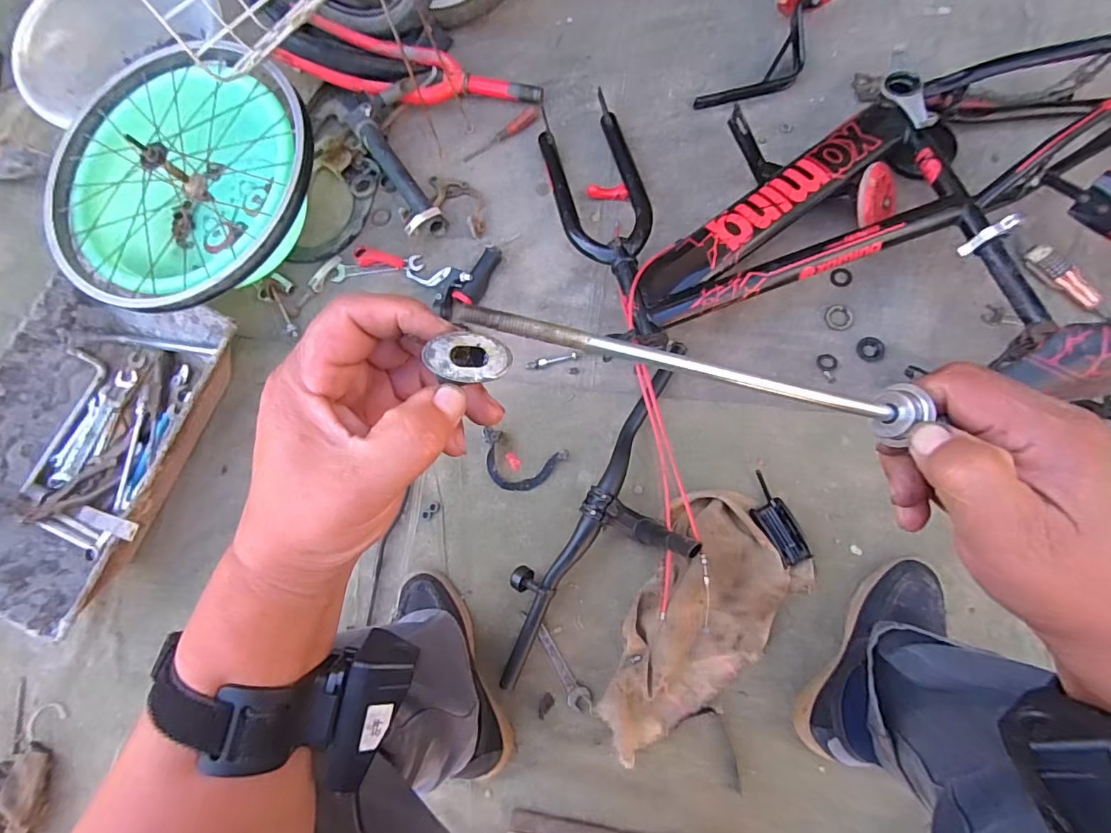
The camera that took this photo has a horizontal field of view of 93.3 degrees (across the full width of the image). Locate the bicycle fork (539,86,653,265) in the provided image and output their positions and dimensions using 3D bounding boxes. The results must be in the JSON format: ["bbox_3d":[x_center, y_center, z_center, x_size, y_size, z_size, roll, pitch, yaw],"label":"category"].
[{"bbox_3d":[0.063,-0.363,0.811,0.139,0.070,0.316,-18,78,2],"label":"bicycle fork"}]

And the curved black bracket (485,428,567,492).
[{"bbox_3d":[-0.053,0.071,0.774,0.127,0.010,0.077,16,85,5],"label":"curved black bracket"}]

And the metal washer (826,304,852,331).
[{"bbox_3d":[0.414,-0.144,0.766,0.036,0.004,0.039,0,83,3],"label":"metal washer"}]

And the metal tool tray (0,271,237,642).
[{"bbox_3d":[-0.698,0.035,0.774,0.313,0.104,0.472,21,85,5],"label":"metal tool tray"}]

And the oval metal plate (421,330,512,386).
[{"bbox_3d":[-0.035,-0.024,0.217,0.034,0.004,0.022,8,73,-20],"label":"oval metal plate"}]

